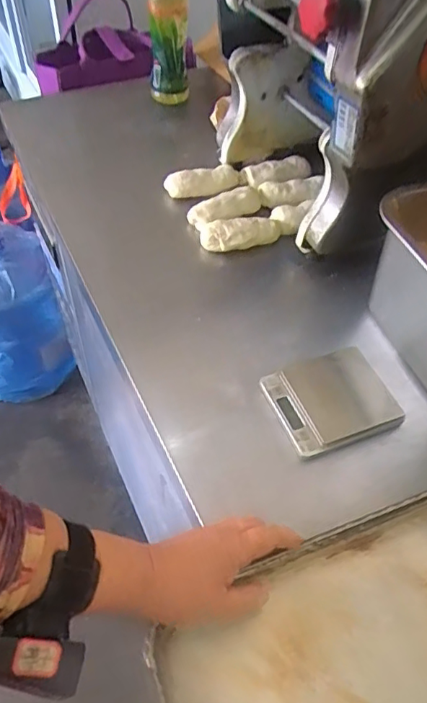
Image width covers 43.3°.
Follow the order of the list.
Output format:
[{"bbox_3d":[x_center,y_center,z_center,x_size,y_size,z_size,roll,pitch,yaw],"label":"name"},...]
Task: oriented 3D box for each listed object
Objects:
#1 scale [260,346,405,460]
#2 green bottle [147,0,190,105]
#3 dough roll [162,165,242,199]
[{"bbox_3d":[0.126,0.052,0.583,0.121,0.017,0.104,-17,53,-14],"label":"scale"},{"bbox_3d":[-0.082,-0.578,0.965,0.078,0.202,0.083,-4,51,-4],"label":"green bottle"},{"bbox_3d":[-0.015,-0.260,0.816,0.112,0.030,0.035,-12,52,-11],"label":"dough roll"}]

